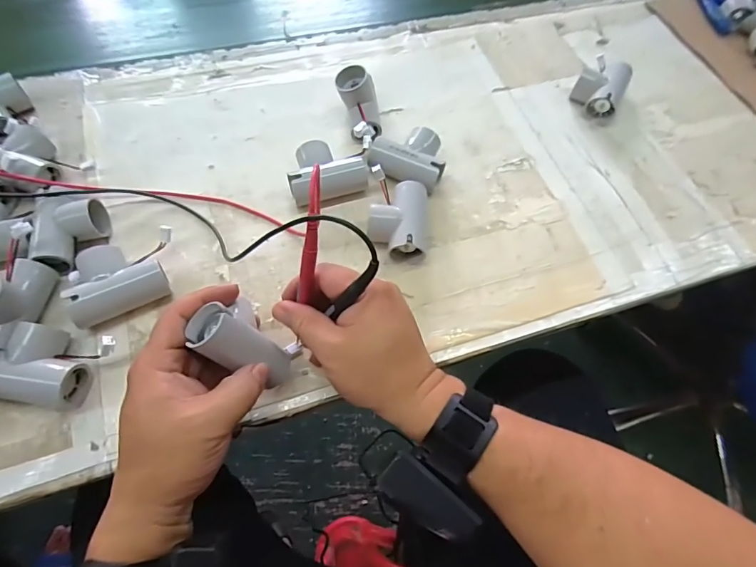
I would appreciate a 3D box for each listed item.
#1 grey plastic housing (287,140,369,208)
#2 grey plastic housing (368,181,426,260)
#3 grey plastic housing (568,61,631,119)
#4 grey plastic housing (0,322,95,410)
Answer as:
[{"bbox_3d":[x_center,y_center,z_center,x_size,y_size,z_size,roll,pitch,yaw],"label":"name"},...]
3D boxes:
[{"bbox_3d":[-0.053,-0.111,0.431,0.072,0.031,0.065,-18,66,-13],"label":"grey plastic housing"},{"bbox_3d":[0.020,-0.063,0.411,0.053,0.042,0.069,4,63,-2],"label":"grey plastic housing"},{"bbox_3d":[0.259,-0.229,0.509,0.052,0.028,0.067,29,65,10],"label":"grey plastic housing"},{"bbox_3d":[-0.260,0.061,0.328,0.077,0.041,0.059,7,63,0],"label":"grey plastic housing"}]

